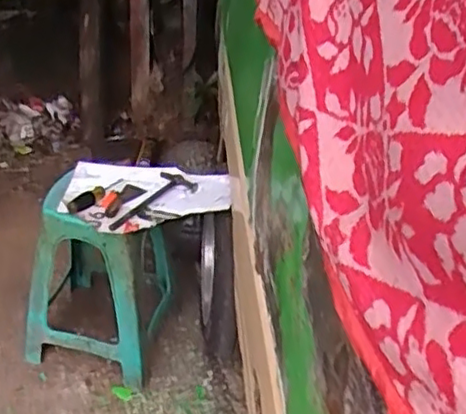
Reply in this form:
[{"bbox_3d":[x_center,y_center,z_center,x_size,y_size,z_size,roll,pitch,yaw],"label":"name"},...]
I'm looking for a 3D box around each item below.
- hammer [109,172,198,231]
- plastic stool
[{"bbox_3d":[-0.204,-0.019,1.564,0.250,0.022,0.111,-26,43,-38],"label":"hammer"},{"bbox_3d":[-0.337,0.160,1.729,0.322,0.474,0.347,13,33,13],"label":"plastic stool"}]

